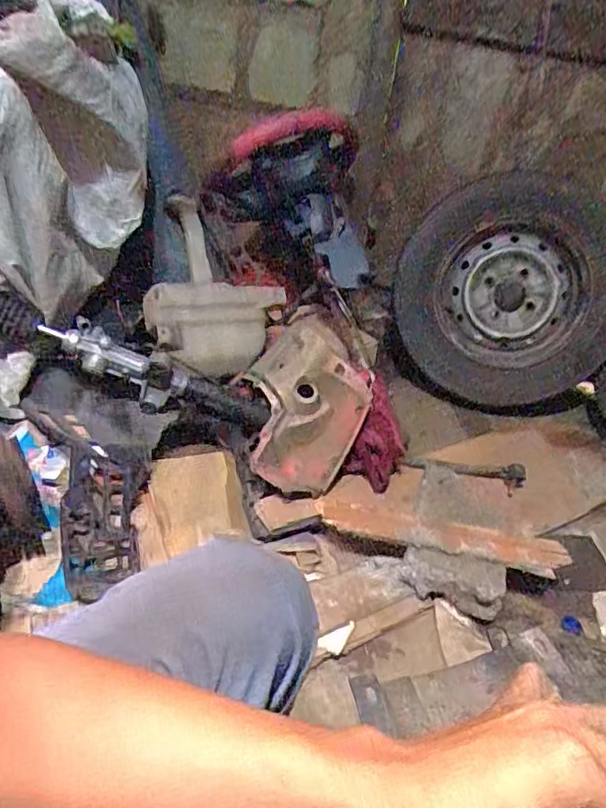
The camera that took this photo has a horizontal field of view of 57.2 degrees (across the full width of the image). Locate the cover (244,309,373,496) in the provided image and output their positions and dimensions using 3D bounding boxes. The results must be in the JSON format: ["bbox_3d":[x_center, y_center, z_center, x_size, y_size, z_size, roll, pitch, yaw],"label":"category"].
[{"bbox_3d":[0.003,-0.018,1.093,0.246,0.069,0.362,26,77,10],"label":"cover"}]

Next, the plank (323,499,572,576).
[{"bbox_3d":[0.229,0.223,0.940,0.405,0.031,0.068,9,37,10],"label":"plank"}]

